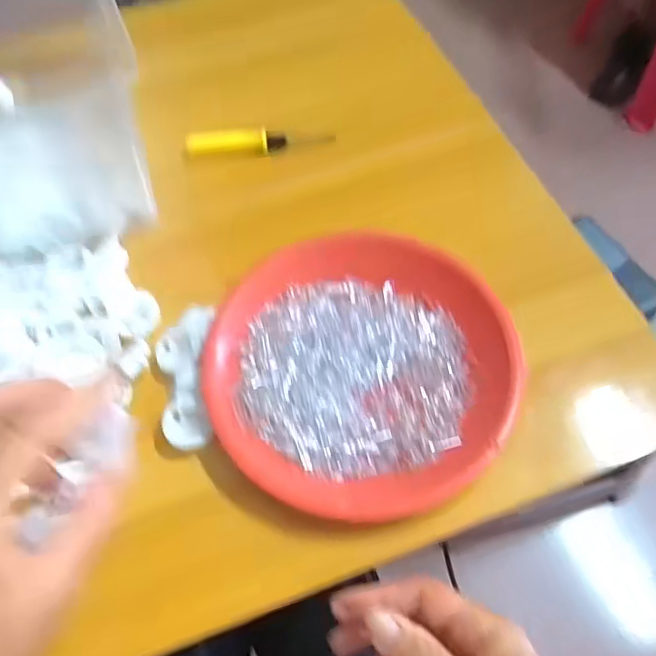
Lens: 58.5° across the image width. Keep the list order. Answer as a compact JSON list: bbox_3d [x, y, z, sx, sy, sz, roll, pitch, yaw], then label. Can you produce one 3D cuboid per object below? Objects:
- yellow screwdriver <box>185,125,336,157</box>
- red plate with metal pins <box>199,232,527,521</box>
[{"bbox_3d":[-0.058,-0.158,0.495,0.122,0.016,0.017,-2,60,0],"label":"yellow screwdriver"},{"bbox_3d":[0.018,0.021,0.379,0.182,0.036,0.194,-1,61,1],"label":"red plate with metal pins"}]

